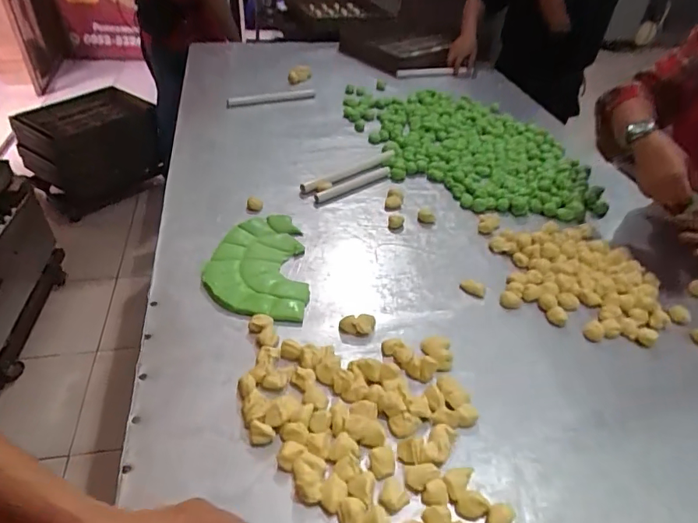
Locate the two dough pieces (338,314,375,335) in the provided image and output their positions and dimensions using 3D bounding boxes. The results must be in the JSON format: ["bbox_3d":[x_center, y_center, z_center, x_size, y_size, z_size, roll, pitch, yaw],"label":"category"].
[{"bbox_3d":[0.012,0.099,0.742,0.054,0.036,0.021,5,40,1],"label":"two dough pieces"}]

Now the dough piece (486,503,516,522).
[{"bbox_3d":[0.166,0.285,0.532,0.031,0.020,0.026,-30,51,-34],"label":"dough piece"}]

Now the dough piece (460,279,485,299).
[{"bbox_3d":[0.216,0.046,0.839,0.044,0.013,0.026,25,45,23],"label":"dough piece"}]

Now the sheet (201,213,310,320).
[{"bbox_3d":[-0.163,0.006,0.844,0.167,0.013,0.266,-3,41,-9],"label":"sheet"}]

